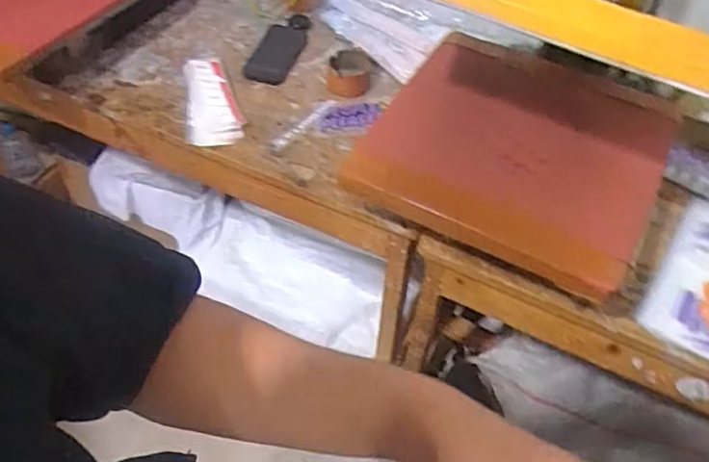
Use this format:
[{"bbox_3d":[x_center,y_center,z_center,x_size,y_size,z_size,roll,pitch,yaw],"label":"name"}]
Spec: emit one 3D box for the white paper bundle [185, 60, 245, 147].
[{"bbox_3d":[-0.252,-0.226,1.058,0.089,0.034,0.197,-13,52,-13],"label":"white paper bundle"}]

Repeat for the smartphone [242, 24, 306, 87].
[{"bbox_3d":[-0.149,-0.335,1.172,0.090,0.014,0.170,11,49,8],"label":"smartphone"}]

